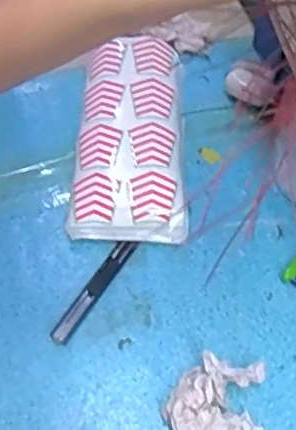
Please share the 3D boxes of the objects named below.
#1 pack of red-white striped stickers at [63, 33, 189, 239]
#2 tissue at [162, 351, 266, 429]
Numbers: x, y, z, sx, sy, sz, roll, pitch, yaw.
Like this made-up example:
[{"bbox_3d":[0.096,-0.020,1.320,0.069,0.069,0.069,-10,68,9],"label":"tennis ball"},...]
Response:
[{"bbox_3d":[-0.017,-0.077,0.553,0.099,0.029,0.216,1,60,-3],"label":"pack of red-white striped stickers"},{"bbox_3d":[0.055,0.136,0.425,0.082,0.038,0.067,-32,65,-20],"label":"tissue"}]

